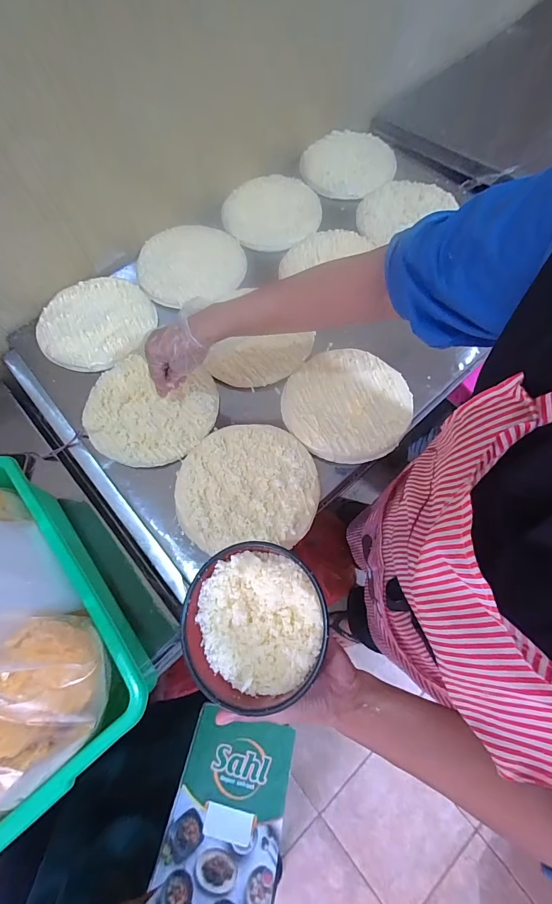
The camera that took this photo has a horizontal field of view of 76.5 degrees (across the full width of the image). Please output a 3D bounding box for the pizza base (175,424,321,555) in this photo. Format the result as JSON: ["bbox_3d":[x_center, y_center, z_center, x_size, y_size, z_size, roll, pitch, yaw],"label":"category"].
[{"bbox_3d":[-0.042,0.042,0.498,0.195,0.009,0.176,-6,69,1],"label":"pizza base"}]

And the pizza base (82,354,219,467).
[{"bbox_3d":[-0.199,-0.064,0.551,0.194,0.025,0.172,11,70,7],"label":"pizza base"}]

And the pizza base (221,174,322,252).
[{"bbox_3d":[-0.007,-0.497,0.711,0.195,0.018,0.172,-27,70,-7],"label":"pizza base"}]

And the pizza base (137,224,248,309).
[{"bbox_3d":[-0.164,-0.371,0.673,0.200,0.024,0.197,-11,69,-1],"label":"pizza base"}]

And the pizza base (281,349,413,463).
[{"bbox_3d":[0.109,-0.078,0.545,0.190,0.019,0.192,-1,69,3],"label":"pizza base"}]

